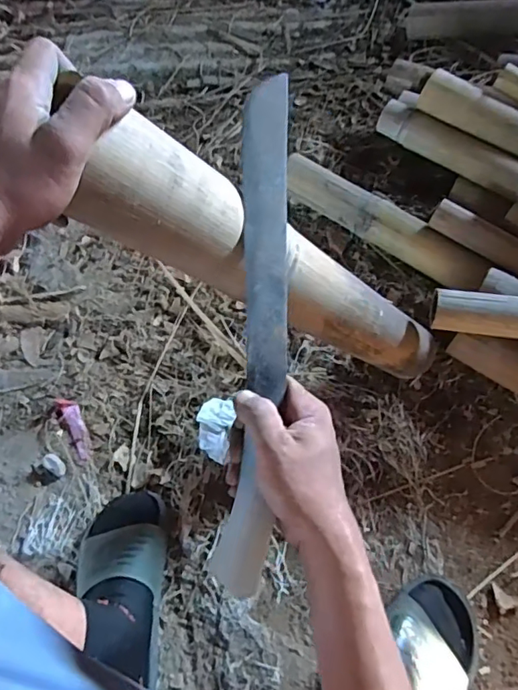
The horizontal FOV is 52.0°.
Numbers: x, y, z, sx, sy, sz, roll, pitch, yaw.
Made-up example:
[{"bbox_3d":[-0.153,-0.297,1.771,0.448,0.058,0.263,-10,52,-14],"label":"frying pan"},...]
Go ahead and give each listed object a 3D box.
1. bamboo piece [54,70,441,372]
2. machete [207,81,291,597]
[{"bbox_3d":[0.058,-0.052,0.541,0.063,0.555,0.070,-21,63,31],"label":"bamboo piece"},{"bbox_3d":[0.000,-0.014,0.416,0.044,0.016,0.395,3,85,3],"label":"machete"}]

